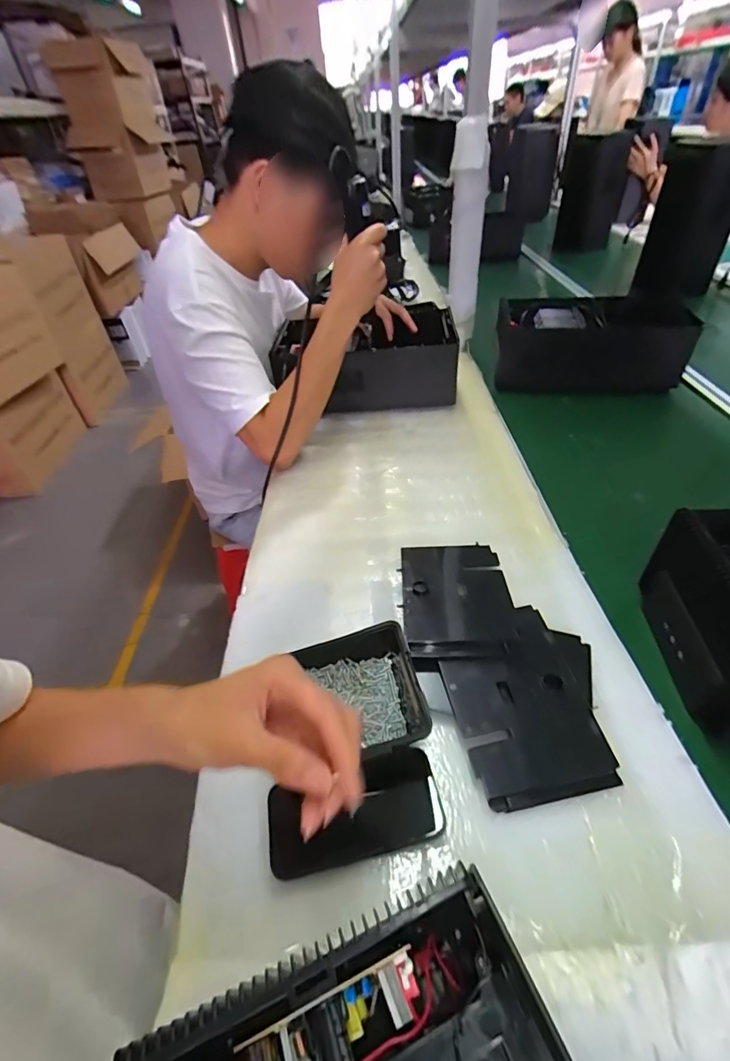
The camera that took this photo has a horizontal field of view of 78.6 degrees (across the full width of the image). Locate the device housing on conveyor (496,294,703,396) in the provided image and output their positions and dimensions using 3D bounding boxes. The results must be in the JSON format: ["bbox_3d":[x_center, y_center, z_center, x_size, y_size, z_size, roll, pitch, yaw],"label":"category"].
[{"bbox_3d":[0.483,-0.413,0.960,0.370,0.132,0.204,2,43,9],"label":"device housing on conveyor"}]

